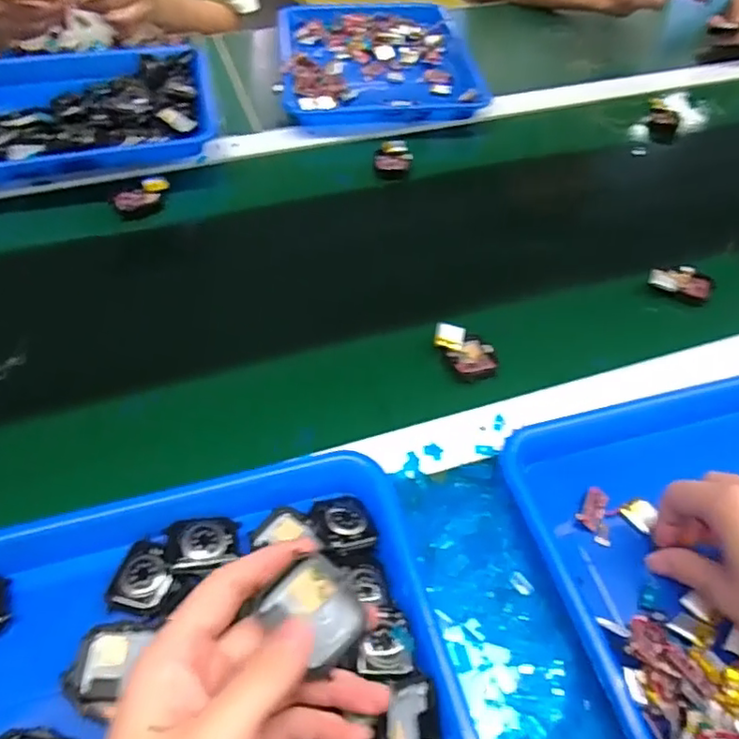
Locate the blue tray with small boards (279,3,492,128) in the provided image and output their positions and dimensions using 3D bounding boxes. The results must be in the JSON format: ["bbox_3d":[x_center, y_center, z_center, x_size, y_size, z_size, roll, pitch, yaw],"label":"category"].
[{"bbox_3d":[0.009,-0.416,0.800,0.249,0.030,0.312,-4,53,-5],"label":"blue tray with small boards"}]

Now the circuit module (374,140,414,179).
[{"bbox_3d":[0.027,-0.236,0.683,0.041,0.025,0.043,1,52,-2],"label":"circuit module"}]

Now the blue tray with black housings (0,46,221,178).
[{"bbox_3d":[-0.343,-0.296,0.684,0.323,0.039,0.245,-11,54,-11],"label":"blue tray with black housings"}]

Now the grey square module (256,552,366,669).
[{"bbox_3d":[-0.022,0.104,0.265,0.039,0.010,0.036,37,60,23],"label":"grey square module"}]

